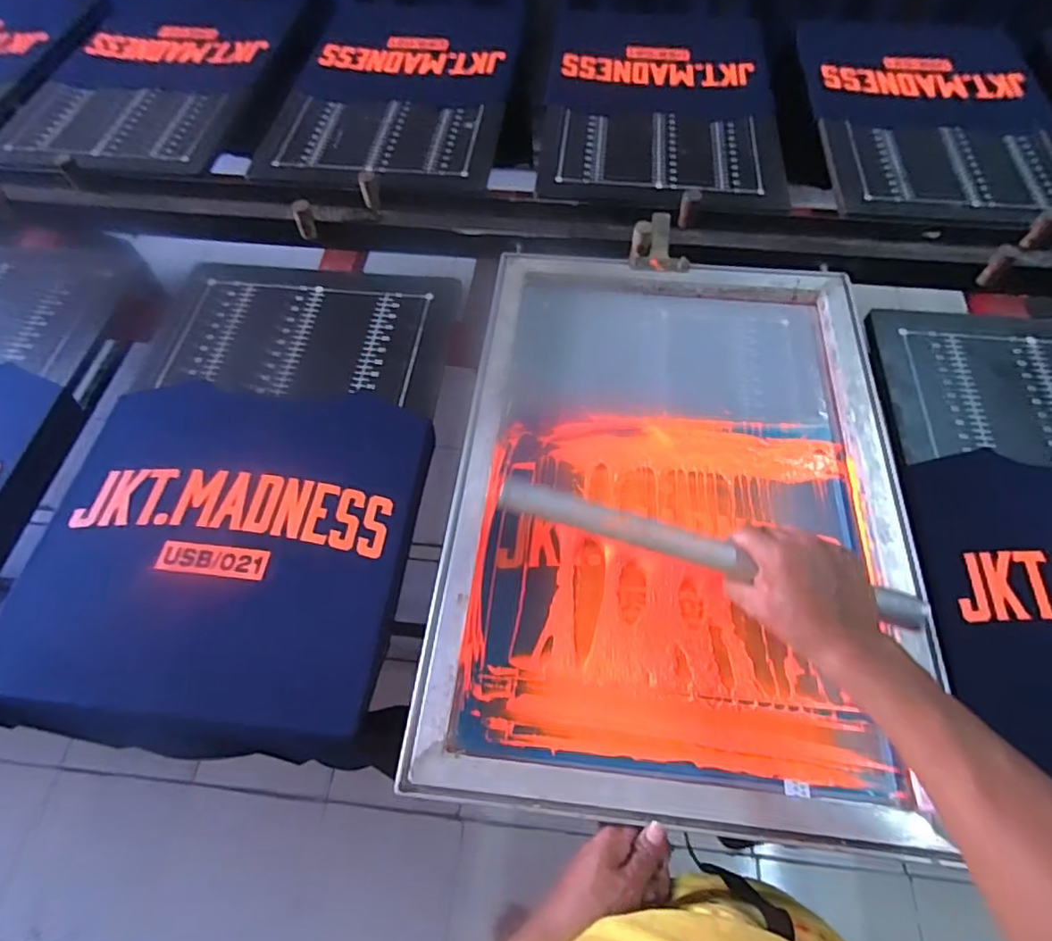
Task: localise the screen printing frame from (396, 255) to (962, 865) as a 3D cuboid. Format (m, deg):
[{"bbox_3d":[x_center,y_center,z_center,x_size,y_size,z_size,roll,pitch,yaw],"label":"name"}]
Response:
[{"bbox_3d":[0.157,0.010,0.624,0.456,0.062,0.642,5,63,4],"label":"screen printing frame"}]

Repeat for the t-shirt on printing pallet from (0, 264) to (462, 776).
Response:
[{"bbox_3d":[-0.320,-0.014,0.694,0.409,0.041,0.610,3,63,3],"label":"t-shirt on printing pallet"}]

